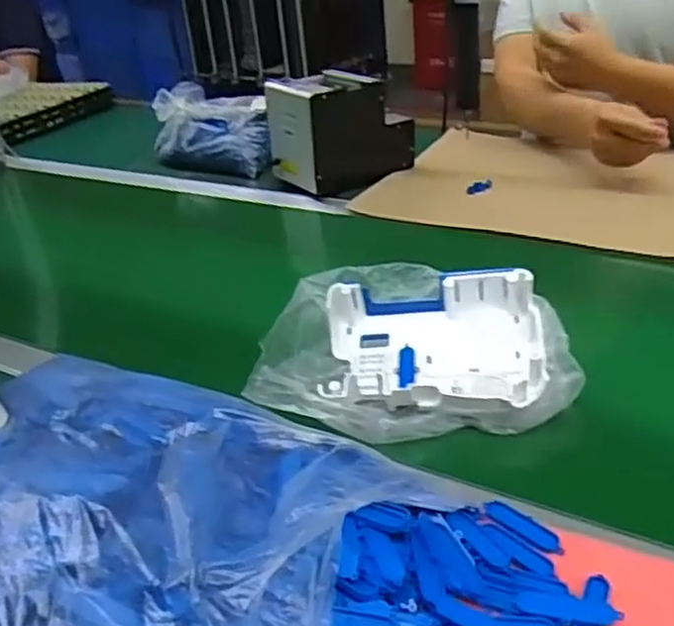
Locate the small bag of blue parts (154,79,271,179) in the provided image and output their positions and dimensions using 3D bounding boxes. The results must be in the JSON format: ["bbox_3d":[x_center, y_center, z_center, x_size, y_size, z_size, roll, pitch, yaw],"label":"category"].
[{"bbox_3d":[-0.198,-0.307,1.204,0.231,0.104,0.131,9,35,24],"label":"small bag of blue parts"}]

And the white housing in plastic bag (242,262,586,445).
[{"bbox_3d":[0.065,0.020,0.633,0.268,0.051,0.204,1,32,12],"label":"white housing in plastic bag"}]

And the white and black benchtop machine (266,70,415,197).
[{"bbox_3d":[0.008,-0.279,1.072,0.190,0.144,0.124,-22,34,-23],"label":"white and black benchtop machine"}]

